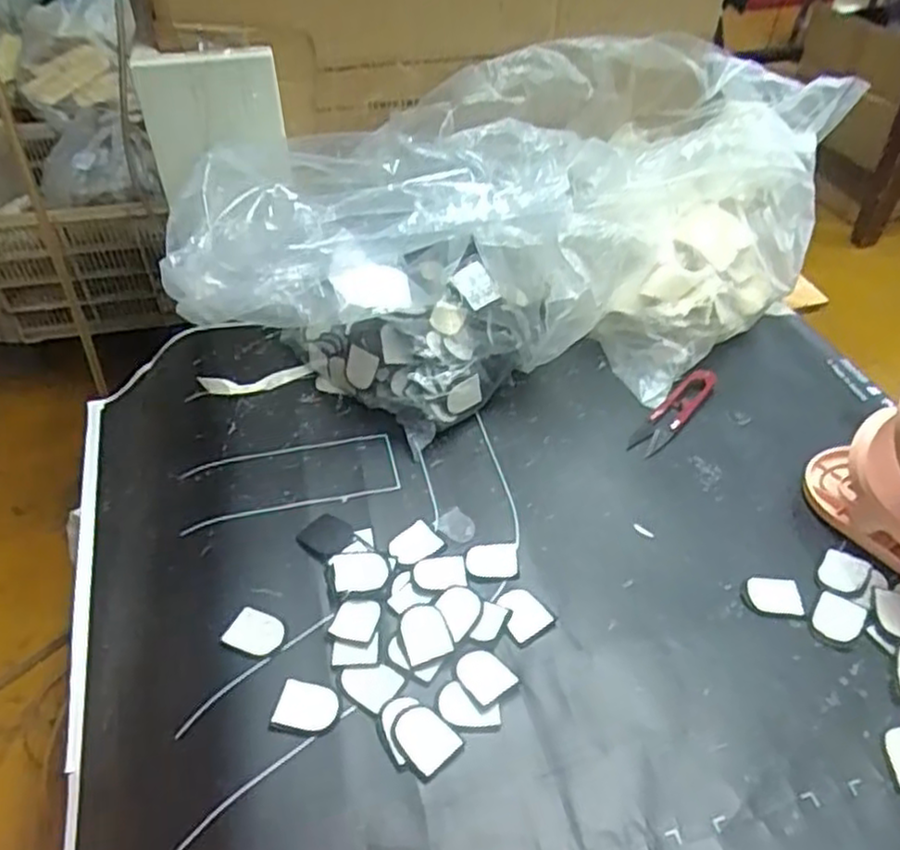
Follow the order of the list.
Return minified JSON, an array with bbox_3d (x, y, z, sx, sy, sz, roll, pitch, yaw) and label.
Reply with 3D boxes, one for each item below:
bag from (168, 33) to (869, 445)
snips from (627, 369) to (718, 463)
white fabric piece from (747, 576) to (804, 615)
[{"bbox_3d":[0.063,-0.145,0.557,0.499,0.186,0.204,-12,45,-11],"label":"bag"},{"bbox_3d":[0.165,-0.011,0.538,0.022,0.012,0.100,33,54,30],"label":"snips"},{"bbox_3d":[0.189,0.099,0.427,0.030,0.004,0.024,2,44,3],"label":"white fabric piece"}]

